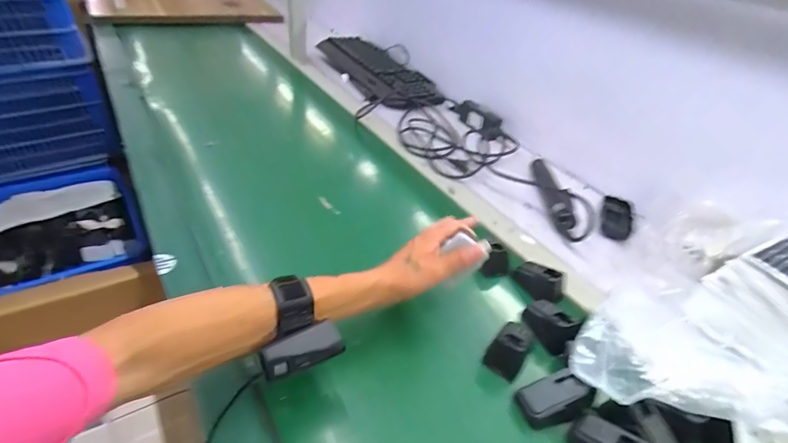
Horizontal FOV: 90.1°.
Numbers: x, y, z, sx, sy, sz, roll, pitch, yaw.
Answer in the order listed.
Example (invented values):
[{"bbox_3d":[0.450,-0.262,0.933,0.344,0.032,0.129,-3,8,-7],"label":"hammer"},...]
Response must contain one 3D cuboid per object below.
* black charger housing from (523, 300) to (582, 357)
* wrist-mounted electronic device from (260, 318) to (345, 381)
[{"bbox_3d":[0.191,0.125,0.483,0.030,0.042,0.061,-15,43,-26],"label":"black charger housing"},{"bbox_3d":[-0.081,0.114,0.348,0.068,0.025,0.021,-13,43,-24],"label":"wrist-mounted electronic device"}]

